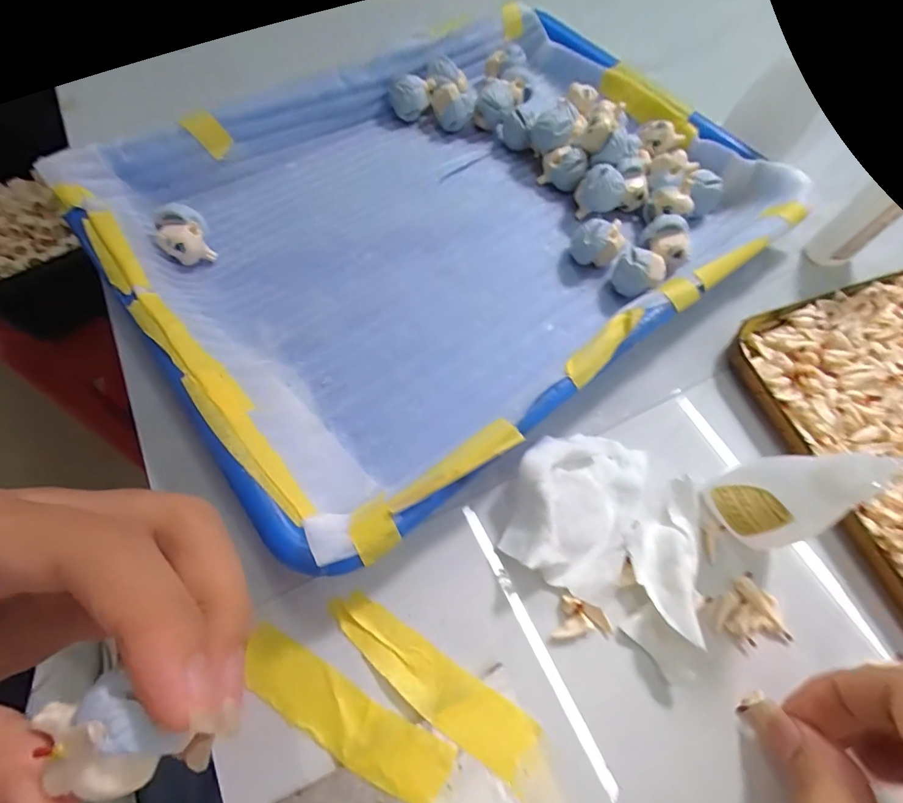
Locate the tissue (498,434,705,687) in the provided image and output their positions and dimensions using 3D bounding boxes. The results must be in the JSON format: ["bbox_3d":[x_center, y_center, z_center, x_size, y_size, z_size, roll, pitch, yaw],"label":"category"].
[{"bbox_3d":[0.067,0.048,0.174,0.083,0.023,0.070,33,67,11],"label":"tissue"}]

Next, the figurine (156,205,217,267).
[{"bbox_3d":[-0.136,-0.085,0.220,0.024,0.021,0.022,-30,70,-16],"label":"figurine"}]

